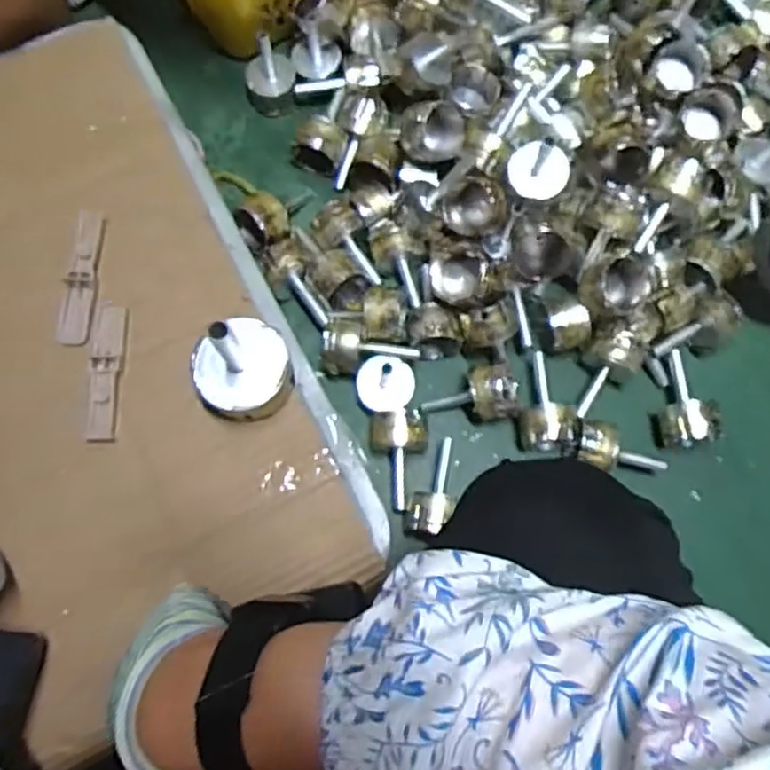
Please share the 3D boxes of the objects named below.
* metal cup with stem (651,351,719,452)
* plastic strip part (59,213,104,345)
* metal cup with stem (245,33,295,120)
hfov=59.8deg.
[{"bbox_3d":[0.332,0.014,0.754,0.050,0.058,0.105,-6,76,-3],"label":"metal cup with stem"},{"bbox_3d":[-0.219,-0.079,0.485,0.018,0.017,0.097,5,76,0],"label":"plastic strip part"},{"bbox_3d":[-0.146,-0.391,0.839,0.063,0.093,0.056,-10,77,-3],"label":"metal cup with stem"}]

